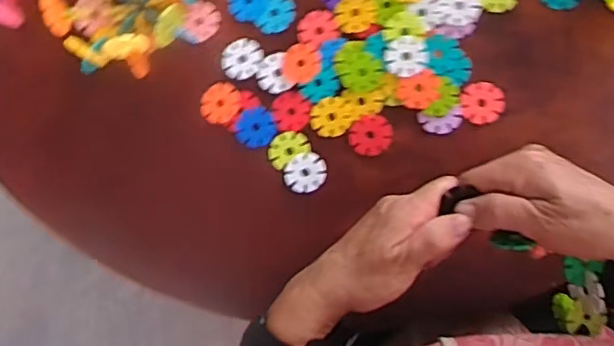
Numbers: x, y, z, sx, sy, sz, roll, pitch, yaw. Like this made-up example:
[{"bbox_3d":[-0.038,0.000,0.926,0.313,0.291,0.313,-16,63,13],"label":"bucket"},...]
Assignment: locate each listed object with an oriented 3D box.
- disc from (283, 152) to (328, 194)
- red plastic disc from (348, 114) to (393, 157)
[{"bbox_3d":[-0.001,0.000,0.484,0.035,0.004,0.033,0,91,9],"label":"disc"},{"bbox_3d":[0.051,-0.030,0.478,0.034,0.004,0.032,0,91,9],"label":"red plastic disc"}]

